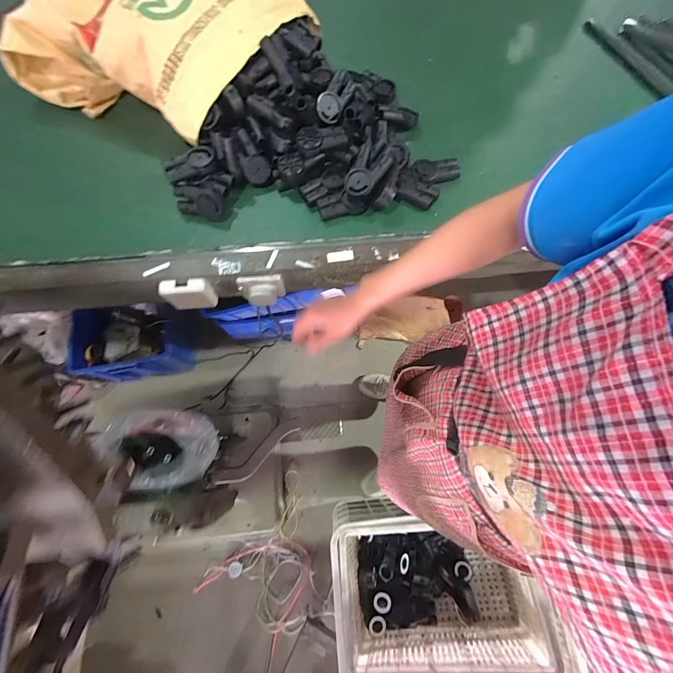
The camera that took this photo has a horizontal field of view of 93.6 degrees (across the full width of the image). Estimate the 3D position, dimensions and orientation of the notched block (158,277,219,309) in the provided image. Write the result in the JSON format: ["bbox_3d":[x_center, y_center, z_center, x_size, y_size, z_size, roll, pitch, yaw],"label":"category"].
[{"bbox_3d":[-0.291,-0.085,0.633,0.089,0.073,0.031,-7,73,-3],"label":"notched block"}]

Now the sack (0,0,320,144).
[{"bbox_3d":[-0.366,-0.662,0.664,0.494,0.191,0.409,23,74,7],"label":"sack"}]

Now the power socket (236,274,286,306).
[{"bbox_3d":[-0.150,-0.093,0.638,0.087,0.066,0.035,-7,73,-3],"label":"power socket"}]

